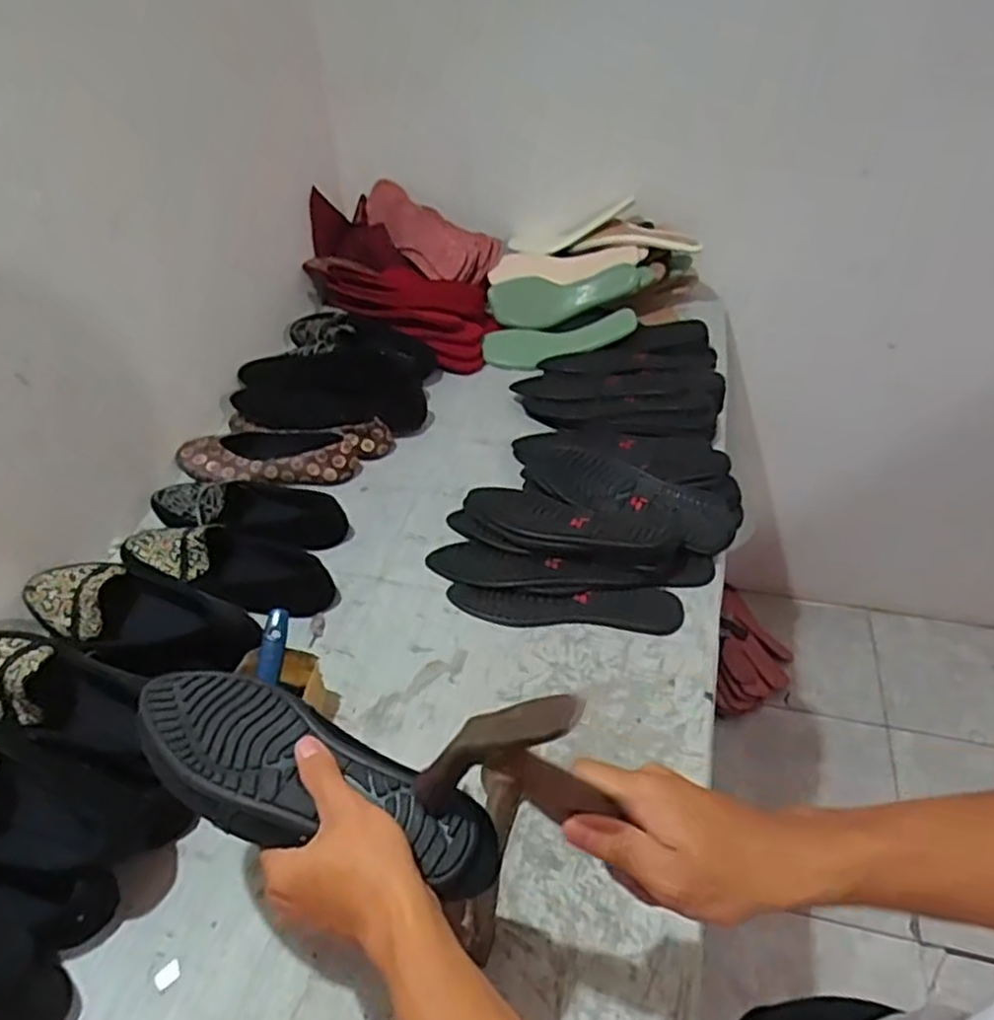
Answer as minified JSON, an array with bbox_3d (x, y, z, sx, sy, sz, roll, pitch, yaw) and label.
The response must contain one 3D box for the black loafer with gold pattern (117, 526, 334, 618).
[{"bbox_3d":[-0.298,0.057,0.805,0.245,0.056,0.091,12,44,17],"label":"black loafer with gold pattern"}]

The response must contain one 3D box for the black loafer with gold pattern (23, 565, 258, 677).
[{"bbox_3d":[-0.352,0.103,0.698,0.232,0.061,0.088,7,43,13],"label":"black loafer with gold pattern"}]

